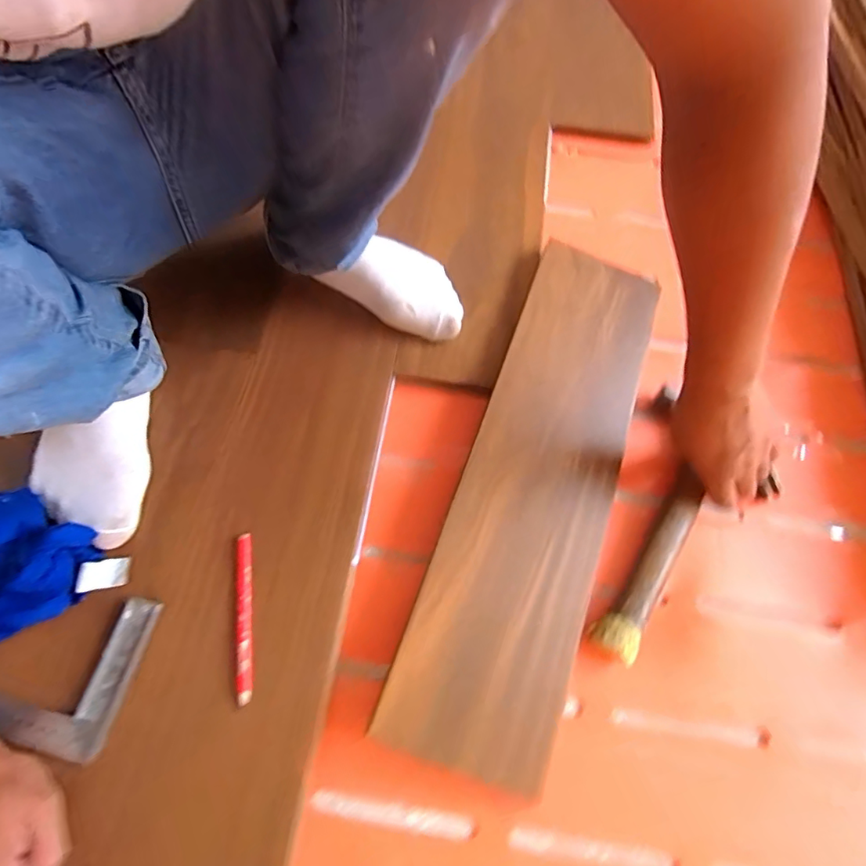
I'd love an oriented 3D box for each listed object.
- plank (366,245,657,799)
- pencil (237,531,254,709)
[{"bbox_3d":[0.112,0.037,0.508,0.150,0.014,0.540,23,68,-3],"label":"plank"},{"bbox_3d":[-0.168,0.161,0.446,0.014,0.009,0.141,-7,67,-6],"label":"pencil"}]

